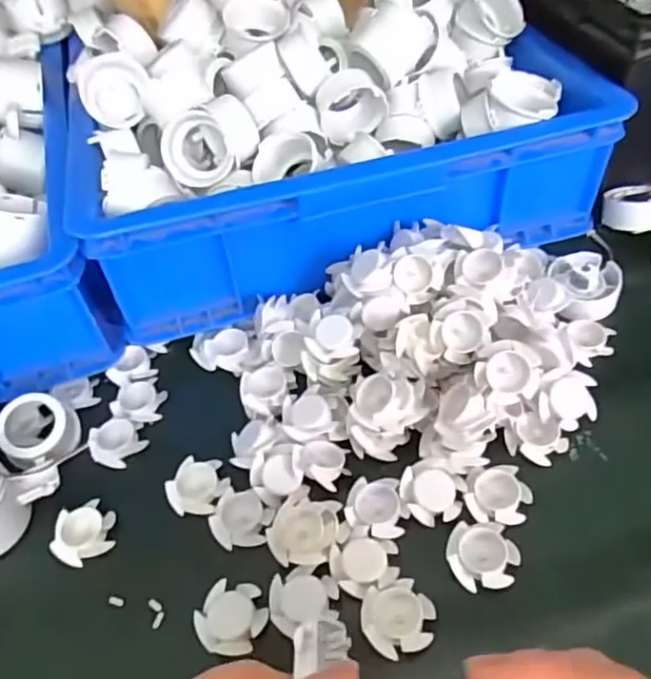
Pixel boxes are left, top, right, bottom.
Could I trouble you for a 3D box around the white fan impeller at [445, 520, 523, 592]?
[{"bbox_3d":[0.093,0.129,0.374,0.040,0.011,0.038,-4,49,5],"label":"white fan impeller"}]

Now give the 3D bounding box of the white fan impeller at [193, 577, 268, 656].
[{"bbox_3d":[-0.054,0.166,0.373,0.038,0.014,0.041,-4,49,5],"label":"white fan impeller"}]

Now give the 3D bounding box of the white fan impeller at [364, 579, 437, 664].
[{"bbox_3d":[0.041,0.157,0.356,0.040,0.008,0.038,-4,49,5],"label":"white fan impeller"}]

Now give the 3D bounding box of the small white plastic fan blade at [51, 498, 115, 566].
[{"bbox_3d":[-0.160,0.128,0.416,0.038,0.009,0.039,-4,49,5],"label":"small white plastic fan blade"}]

